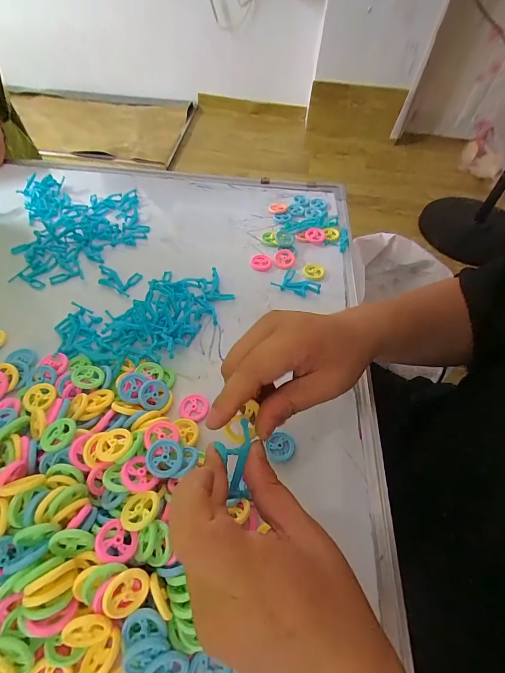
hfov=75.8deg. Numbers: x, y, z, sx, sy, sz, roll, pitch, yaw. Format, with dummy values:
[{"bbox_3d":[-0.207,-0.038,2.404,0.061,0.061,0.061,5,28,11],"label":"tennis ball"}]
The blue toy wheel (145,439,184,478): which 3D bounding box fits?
[{"bbox_3d":[-0.073,0.100,0.269,0.029,0.008,0.030,1,55,-2],"label":"blue toy wheel"}]

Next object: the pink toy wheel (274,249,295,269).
[{"bbox_3d":[0.046,-0.111,0.466,0.029,0.004,0.032,7,77,12],"label":"pink toy wheel"}]

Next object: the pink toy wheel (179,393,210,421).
[{"bbox_3d":[-0.061,0.073,0.334,0.030,0.009,0.031,2,54,-2],"label":"pink toy wheel"}]

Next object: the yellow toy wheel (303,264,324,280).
[{"bbox_3d":[0.086,-0.090,0.454,0.029,0.004,0.031,2,54,-2],"label":"yellow toy wheel"}]

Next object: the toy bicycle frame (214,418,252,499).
[{"bbox_3d":[-0.012,0.080,0.212,0.024,0.010,0.049,3,77,-2],"label":"toy bicycle frame"}]

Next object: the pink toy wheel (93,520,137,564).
[{"bbox_3d":[-0.098,0.148,0.235,0.029,0.004,0.027,13,35,-10],"label":"pink toy wheel"}]

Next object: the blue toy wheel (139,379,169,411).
[{"bbox_3d":[-0.097,0.058,0.322,0.029,0.005,0.030,10,72,-32],"label":"blue toy wheel"}]

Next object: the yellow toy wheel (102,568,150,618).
[{"bbox_3d":[-0.085,0.173,0.219,0.029,0.007,0.027,-27,99,-30],"label":"yellow toy wheel"}]

